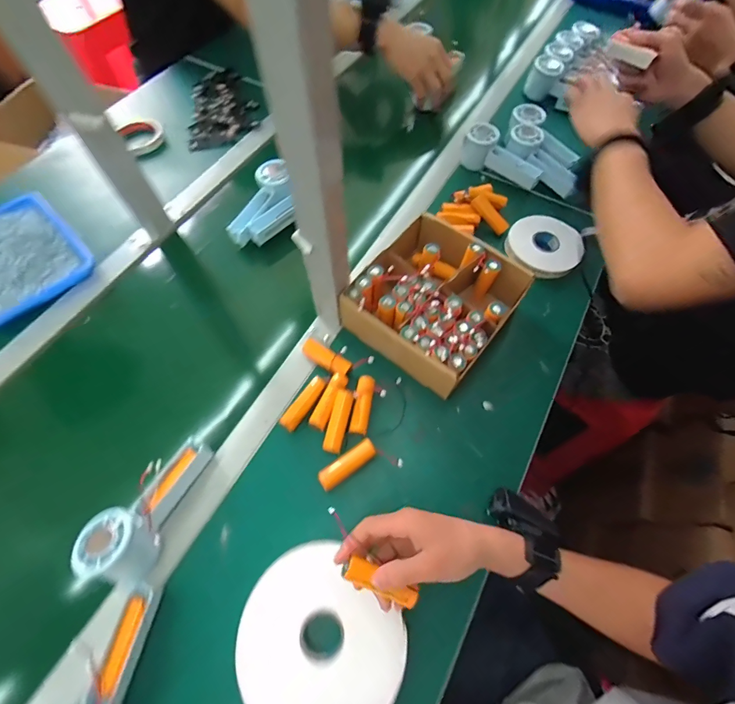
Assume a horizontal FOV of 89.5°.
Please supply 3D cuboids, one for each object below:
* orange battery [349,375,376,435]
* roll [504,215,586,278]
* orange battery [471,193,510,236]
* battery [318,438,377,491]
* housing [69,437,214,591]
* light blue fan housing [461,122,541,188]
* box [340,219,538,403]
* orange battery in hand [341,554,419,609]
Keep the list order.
[{"bbox_3d":[-0.006,0.066,0.469,0.022,0.013,0.075,9,66,3],"label":"orange battery"},{"bbox_3d":[0.275,-0.168,0.578,0.109,0.021,0.104,1,66,-1],"label":"roll"},{"bbox_3d":[0.198,-0.222,0.598,0.017,0.019,0.071,-43,94,-17],"label":"orange battery"},{"bbox_3d":[-0.023,0.133,0.439,0.073,0.016,0.023,-32,70,-15],"label":"battery"},{"bbox_3d":[-0.231,0.167,0.405,0.063,0.050,0.152,25,54,12],"label":"housing"},{"bbox_3d":[0.237,-0.341,0.659,0.150,0.062,0.049,36,70,3],"label":"light blue fan housing"},{"bbox_3d":[0.092,-0.071,0.503,0.178,0.076,0.195,36,70,14],"label":"box"},{"bbox_3d":[0.010,0.216,0.349,0.071,0.025,0.021,34,69,-2],"label":"orange battery in hand"}]

